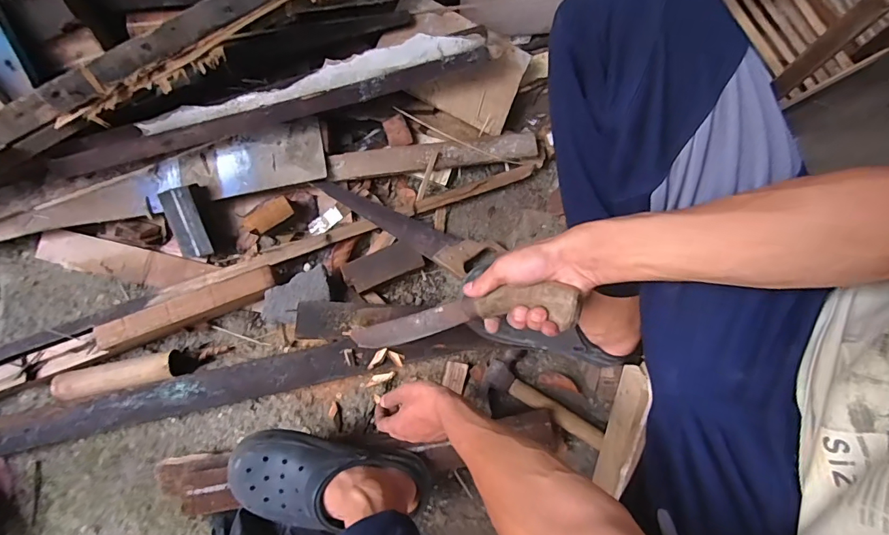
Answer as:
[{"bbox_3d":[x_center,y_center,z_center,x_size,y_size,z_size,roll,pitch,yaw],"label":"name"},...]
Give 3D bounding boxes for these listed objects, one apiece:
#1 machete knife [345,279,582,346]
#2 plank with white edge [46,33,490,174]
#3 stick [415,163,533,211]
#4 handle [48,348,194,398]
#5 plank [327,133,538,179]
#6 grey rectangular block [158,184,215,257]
[{"bbox_3d":[-0.003,0.065,0.531,0.024,0.356,0.046,13,69,-41],"label":"machete knife"},{"bbox_3d":[-0.276,-0.271,0.740,0.735,0.068,0.058,-16,77,-7],"label":"plank with white edge"},{"bbox_3d":[0.056,-0.146,0.832,0.231,0.017,0.021,-20,78,-8],"label":"stick"},{"bbox_3d":[-0.526,0.179,0.744,0.206,0.045,0.052,-12,77,-7],"label":"handle"},{"bbox_3d":[-0.020,-0.208,0.818,0.374,0.021,0.057,-7,76,-6],"label":"plank"},{"bbox_3d":[-0.429,-0.076,0.756,0.051,0.034,0.115,-14,101,-6],"label":"grey rectangular block"}]

